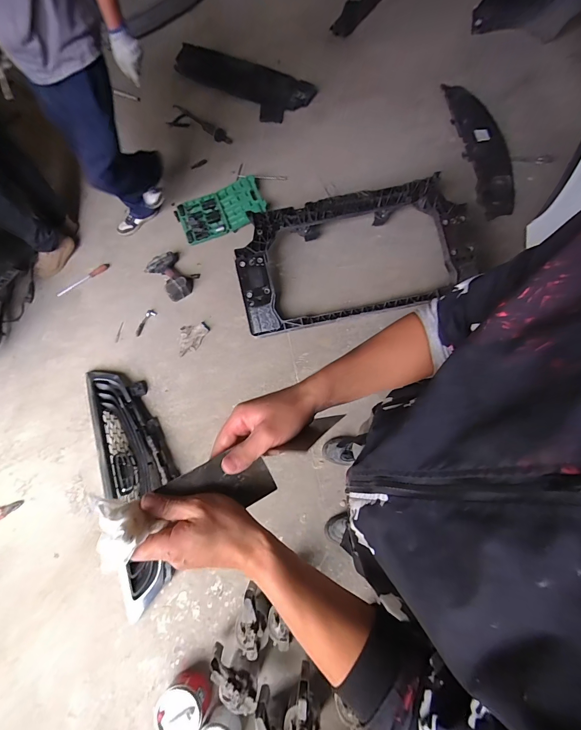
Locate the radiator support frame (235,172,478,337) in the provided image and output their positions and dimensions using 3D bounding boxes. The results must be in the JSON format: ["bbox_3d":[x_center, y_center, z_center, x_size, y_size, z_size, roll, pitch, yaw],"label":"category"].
[{"bbox_3d":[0.317,-0.531,1.598,1.147,0.241,0.584,-9,70,0],"label":"radiator support frame"}]

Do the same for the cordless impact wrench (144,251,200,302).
[{"bbox_3d":[-0.630,-0.495,1.765,0.197,0.088,0.296,-40,74,-13],"label":"cordless impact wrench"}]

